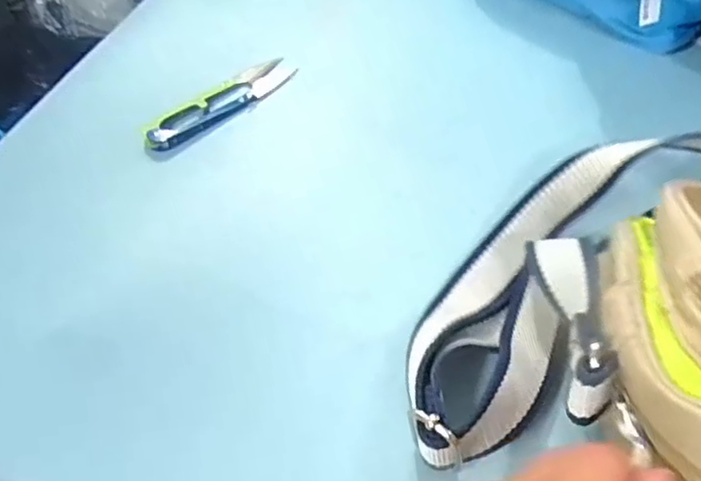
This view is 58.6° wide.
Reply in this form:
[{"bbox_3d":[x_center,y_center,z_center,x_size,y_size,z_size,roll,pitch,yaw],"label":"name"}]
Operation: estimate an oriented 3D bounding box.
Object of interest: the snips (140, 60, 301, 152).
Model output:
[{"bbox_3d":[-0.087,-0.095,0.426,0.024,0.014,0.120,39,62,23],"label":"snips"}]

